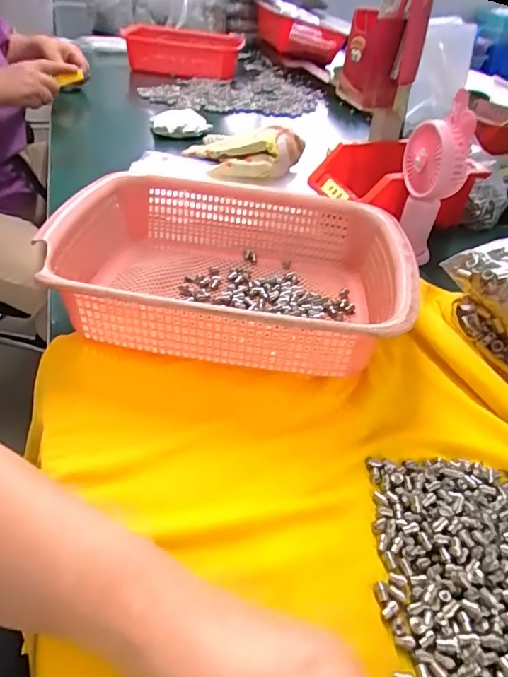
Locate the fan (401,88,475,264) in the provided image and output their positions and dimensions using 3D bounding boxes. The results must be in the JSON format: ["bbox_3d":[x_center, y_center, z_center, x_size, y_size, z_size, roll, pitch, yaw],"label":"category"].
[{"bbox_3d":[0.186,-0.165,0.521,0.037,0.165,0.065,-8,42,-16],"label":"fan"}]

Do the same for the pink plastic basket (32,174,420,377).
[{"bbox_3d":[-0.018,-0.065,0.438,0.285,0.075,0.221,7,40,2],"label":"pink plastic basket"}]

